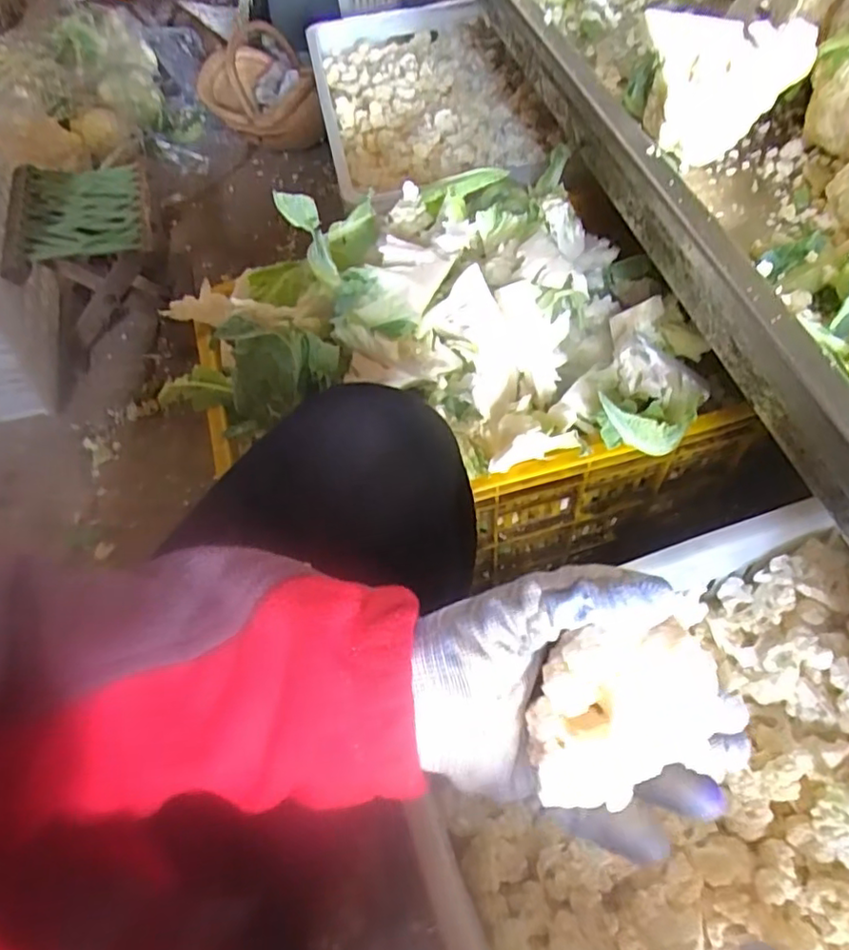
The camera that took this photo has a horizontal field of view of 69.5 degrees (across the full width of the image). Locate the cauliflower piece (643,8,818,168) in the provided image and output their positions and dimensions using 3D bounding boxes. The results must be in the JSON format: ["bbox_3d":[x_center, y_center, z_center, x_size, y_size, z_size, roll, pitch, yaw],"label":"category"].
[{"bbox_3d":[0.219,-0.291,0.468,0.118,0.094,0.055,-1,23,2],"label":"cauliflower piece"}]

